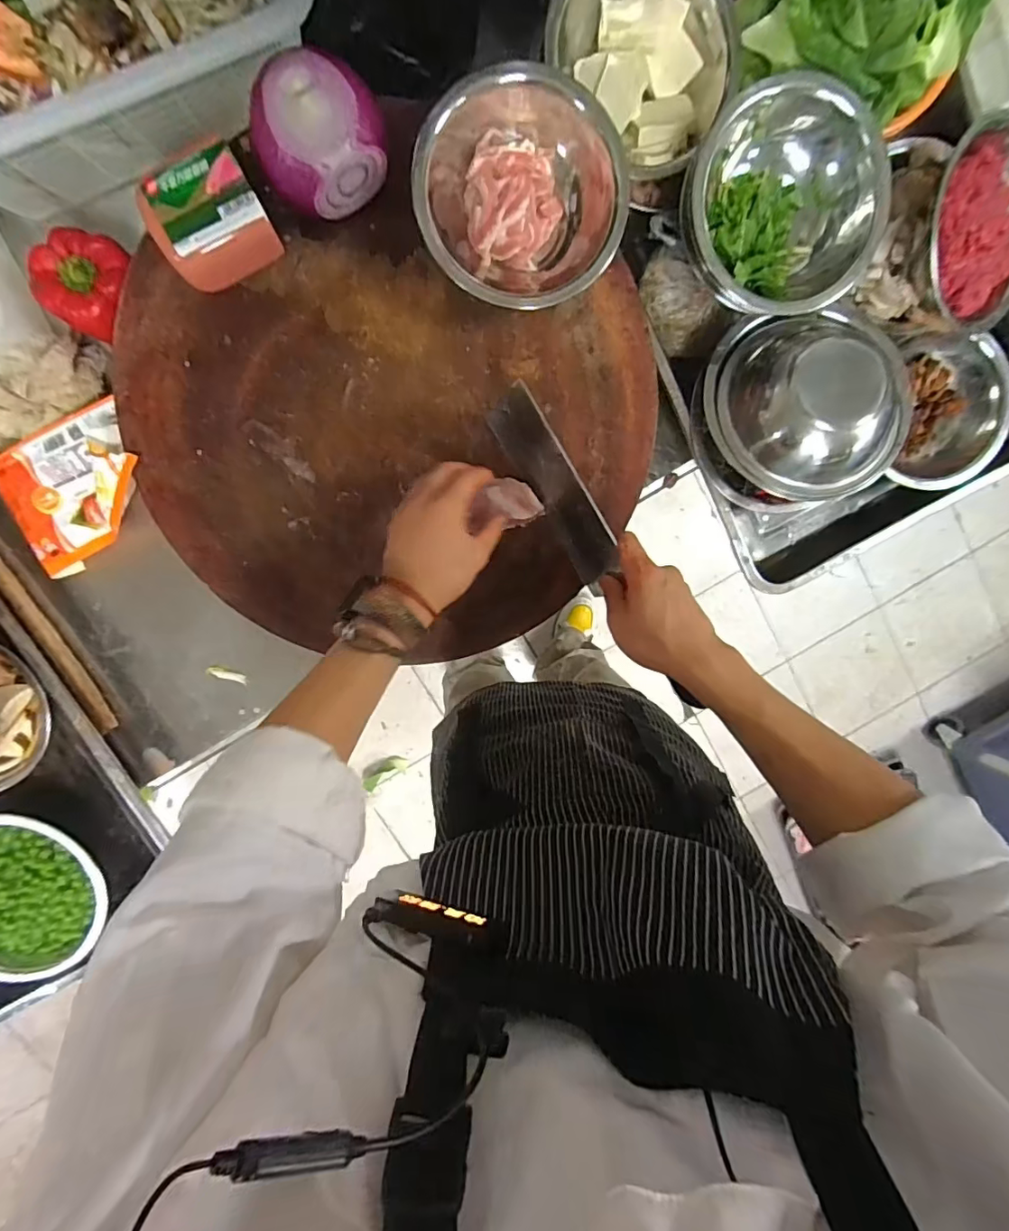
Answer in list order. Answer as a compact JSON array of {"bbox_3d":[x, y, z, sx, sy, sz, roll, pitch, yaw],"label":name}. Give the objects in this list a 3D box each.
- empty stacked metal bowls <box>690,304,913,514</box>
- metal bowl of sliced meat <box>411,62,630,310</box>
[{"bbox_3d":[0.283,-0.201,0.500,0.186,0.101,0.179,23,96,-8],"label":"empty stacked metal bowls"},{"bbox_3d":[0.013,-0.345,0.434,0.157,0.066,0.166,-1,99,-5],"label":"metal bowl of sliced meat"}]

